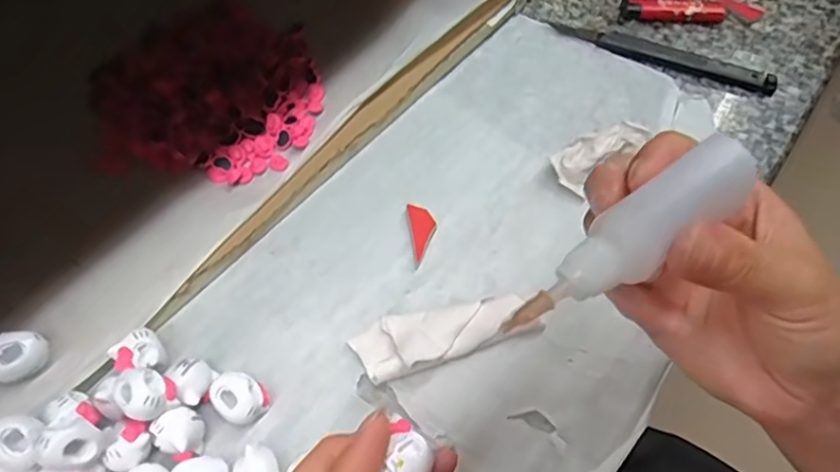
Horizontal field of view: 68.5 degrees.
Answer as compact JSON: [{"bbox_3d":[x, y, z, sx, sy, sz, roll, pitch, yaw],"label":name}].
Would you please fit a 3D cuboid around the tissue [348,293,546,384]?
[{"bbox_3d":[0.012,0.049,0.313,0.087,0.016,0.035,-15,60,-11],"label":"tissue"}]

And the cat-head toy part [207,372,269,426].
[{"bbox_3d":[-0.084,0.077,0.291,0.024,0.020,0.021,30,62,15],"label":"cat-head toy part"}]

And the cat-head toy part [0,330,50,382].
[{"bbox_3d":[-0.184,0.057,0.286,0.020,0.023,0.023,20,60,10],"label":"cat-head toy part"}]

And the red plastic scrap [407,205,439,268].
[{"bbox_3d":[0.002,-0.002,0.352,0.016,0.006,0.037,-6,59,-6],"label":"red plastic scrap"}]

